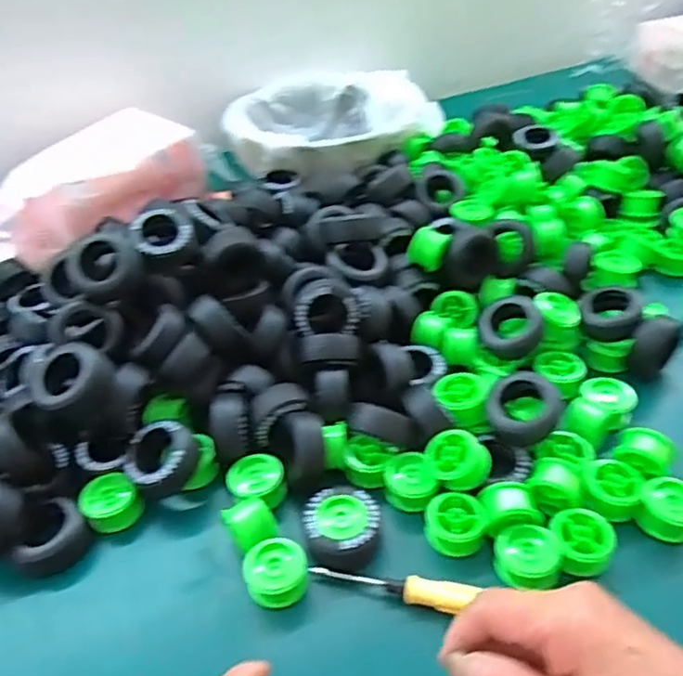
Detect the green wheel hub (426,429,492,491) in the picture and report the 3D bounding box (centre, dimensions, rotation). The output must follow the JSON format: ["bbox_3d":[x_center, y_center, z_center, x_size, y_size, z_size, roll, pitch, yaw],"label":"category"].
[{"bbox_3d":[0.074,0.079,0.397,0.033,0.021,0.032,-43,44,5],"label":"green wheel hub"}]

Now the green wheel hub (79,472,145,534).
[{"bbox_3d":[-0.153,0.109,0.411,0.034,0.017,0.039,-30,47,-24],"label":"green wheel hub"}]

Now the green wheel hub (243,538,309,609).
[{"bbox_3d":[-0.039,0.139,0.368,0.035,0.025,0.031,-9,42,-3],"label":"green wheel hub"}]

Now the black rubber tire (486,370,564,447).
[{"bbox_3d":[0.121,0.047,0.411,0.047,0.019,0.046,-16,71,21],"label":"black rubber tire"}]

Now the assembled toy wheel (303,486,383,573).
[{"bbox_3d":[0.002,0.121,0.390,0.046,0.031,0.043,-4,42,3],"label":"assembled toy wheel"}]

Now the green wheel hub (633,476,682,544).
[{"bbox_3d":[0.203,0.105,0.379,0.034,0.026,0.032,-4,42,3],"label":"green wheel hub"}]

